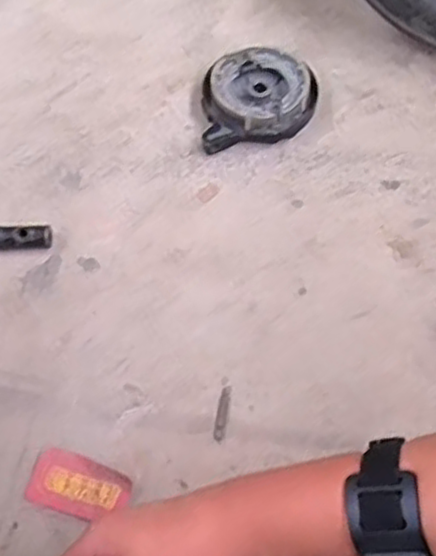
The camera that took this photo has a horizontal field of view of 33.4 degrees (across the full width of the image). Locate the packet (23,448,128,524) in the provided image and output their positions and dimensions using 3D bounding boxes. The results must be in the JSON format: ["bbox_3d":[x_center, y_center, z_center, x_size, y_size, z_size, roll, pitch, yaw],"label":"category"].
[{"bbox_3d":[-0.122,0.182,0.637,0.087,0.013,0.049,13,62,9],"label":"packet"}]

